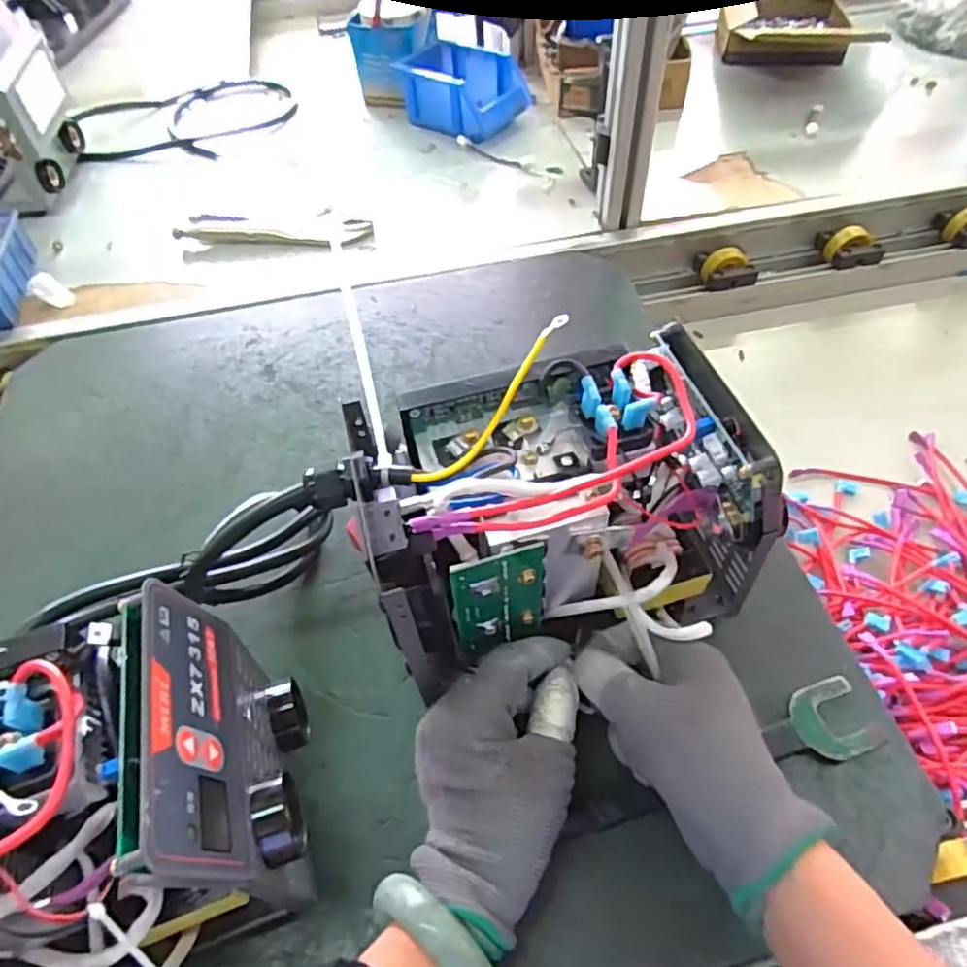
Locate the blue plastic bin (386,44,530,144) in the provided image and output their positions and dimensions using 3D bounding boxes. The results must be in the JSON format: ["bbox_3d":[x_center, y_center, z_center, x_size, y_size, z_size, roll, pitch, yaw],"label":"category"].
[{"bbox_3d":[-0.026,-0.510,0.851,0.152,0.066,0.114,35,62,25],"label":"blue plastic bin"}]

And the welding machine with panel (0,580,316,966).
[{"bbox_3d":[-0.199,0.162,0.288,0.208,0.170,0.116,-17,54,-10],"label":"welding machine with panel"}]

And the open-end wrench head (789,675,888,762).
[{"bbox_3d":[0.203,0.138,0.381,0.047,0.005,0.043,-14,53,-8],"label":"open-end wrench head"}]

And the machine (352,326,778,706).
[{"bbox_3d":[0.047,0.027,0.366,0.201,0.152,0.119,-14,53,-6],"label":"machine"}]

